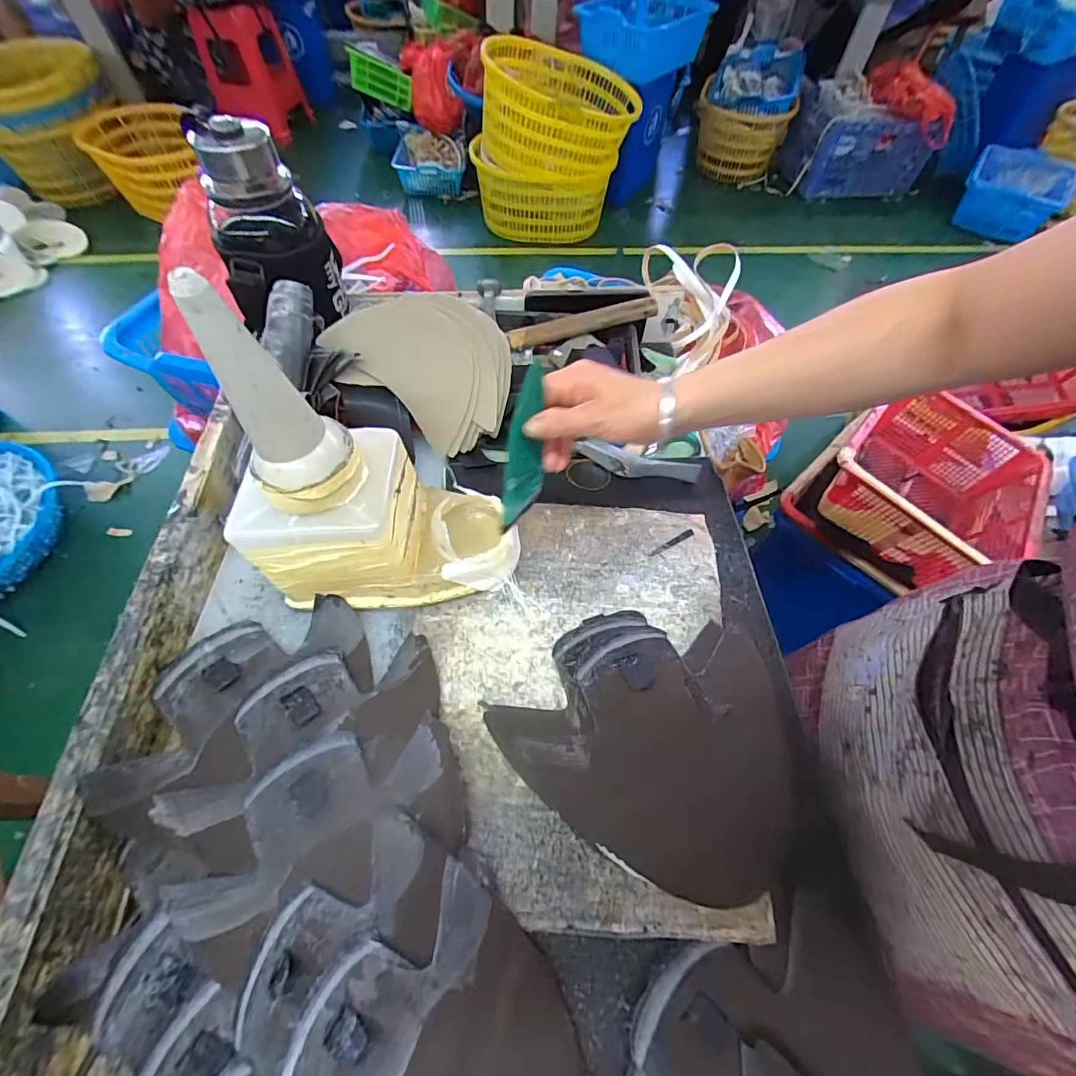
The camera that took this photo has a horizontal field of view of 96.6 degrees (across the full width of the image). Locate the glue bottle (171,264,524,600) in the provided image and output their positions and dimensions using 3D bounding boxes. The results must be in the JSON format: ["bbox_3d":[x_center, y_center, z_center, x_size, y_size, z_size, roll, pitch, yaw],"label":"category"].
[{"bbox_3d":[-0.117,-0.047,0.350,0.204,0.243,0.098,-2,59,-3],"label":"glue bottle"}]

